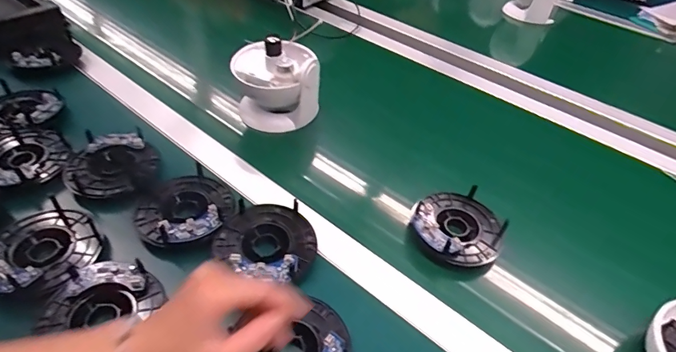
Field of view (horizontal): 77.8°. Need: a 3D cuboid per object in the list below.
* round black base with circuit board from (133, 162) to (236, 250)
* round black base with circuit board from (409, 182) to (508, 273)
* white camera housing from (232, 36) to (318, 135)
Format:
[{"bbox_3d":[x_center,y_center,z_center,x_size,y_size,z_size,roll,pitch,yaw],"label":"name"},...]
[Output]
[{"bbox_3d":[-0.165,0.035,0.455,0.097,0.022,0.098,2,43,-2],"label":"round black base with circuit board"},{"bbox_3d":[0.138,0.056,0.481,0.098,0.032,0.119,22,46,18],"label":"round black base with circuit board"},{"bbox_3d":[-0.088,-0.136,0.600,0.111,0.121,0.103,-9,45,-14],"label":"white camera housing"}]

